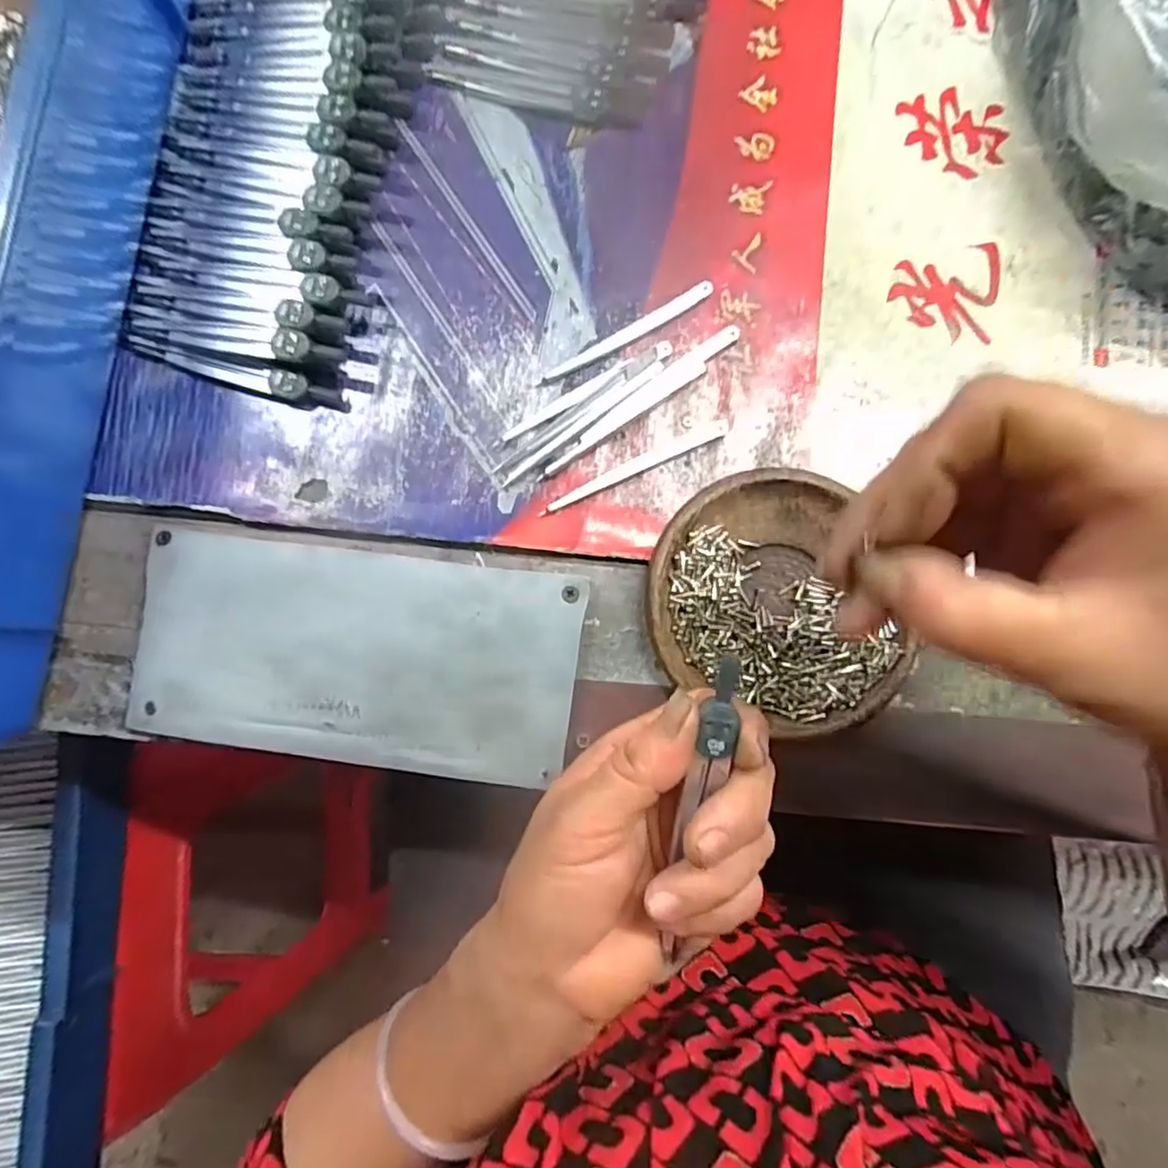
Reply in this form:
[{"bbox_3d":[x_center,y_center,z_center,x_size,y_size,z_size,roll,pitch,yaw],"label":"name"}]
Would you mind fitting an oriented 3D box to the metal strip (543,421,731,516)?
[{"bbox_3d":[0.023,-0.054,0.290,0.094,0.004,0.007,-24,85,-1],"label":"metal strip"}]

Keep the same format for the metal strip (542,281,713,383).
[{"bbox_3d":[0.020,-0.121,0.297,0.090,0.005,0.009,-29,85,-2],"label":"metal strip"}]

